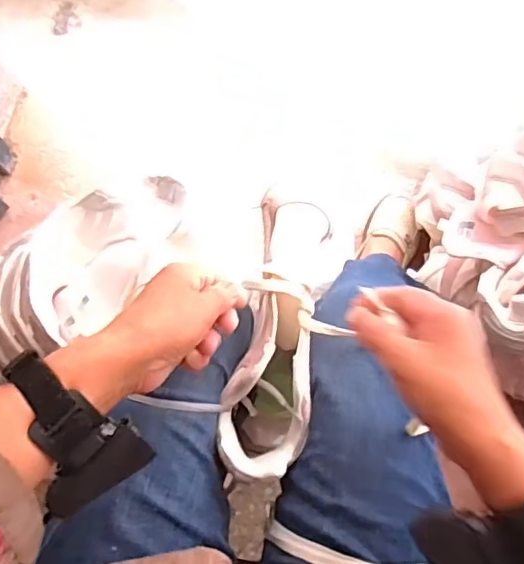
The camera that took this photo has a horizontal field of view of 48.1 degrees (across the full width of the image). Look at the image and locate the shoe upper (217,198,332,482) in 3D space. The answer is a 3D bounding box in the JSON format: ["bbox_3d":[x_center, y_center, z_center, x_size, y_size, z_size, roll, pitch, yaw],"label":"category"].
[{"bbox_3d":[0.013,0.045,0.476,0.068,0.049,0.222,10,87,4],"label":"shoe upper"}]

